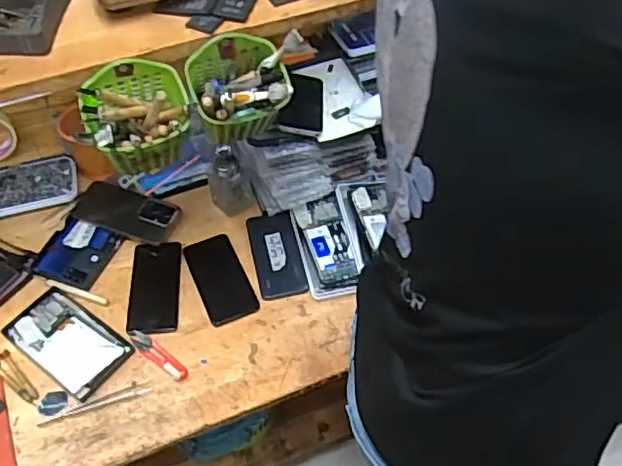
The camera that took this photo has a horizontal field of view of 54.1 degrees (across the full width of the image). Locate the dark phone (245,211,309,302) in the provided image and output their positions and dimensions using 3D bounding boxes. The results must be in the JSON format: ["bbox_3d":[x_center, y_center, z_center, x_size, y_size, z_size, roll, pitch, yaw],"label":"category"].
[{"bbox_3d":[-0.054,0.031,0.954,0.071,0.017,0.154,-11,53,-7],"label":"dark phone"}]

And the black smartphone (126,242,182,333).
[{"bbox_3d":[-0.236,0.081,0.924,0.074,0.012,0.155,-4,52,-2],"label":"black smartphone"}]

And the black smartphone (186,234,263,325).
[{"bbox_3d":[-0.139,0.067,0.932,0.074,0.008,0.157,-21,55,-14],"label":"black smartphone"}]

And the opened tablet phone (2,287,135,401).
[{"bbox_3d":[-0.348,0.152,0.866,0.175,0.009,0.098,31,59,22],"label":"opened tablet phone"}]

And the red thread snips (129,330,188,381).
[{"bbox_3d":[-0.215,0.170,0.855,0.108,0.006,0.026,33,60,24],"label":"red thread snips"}]

